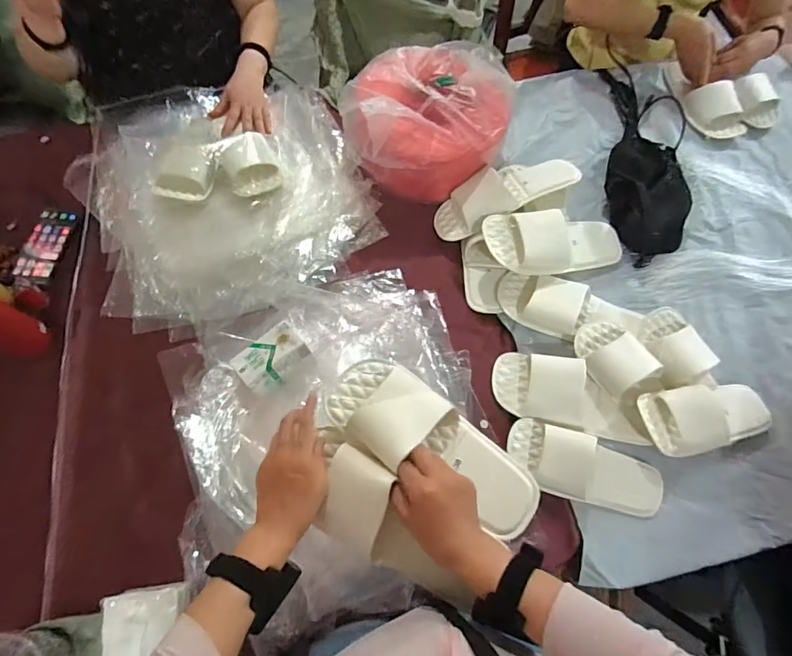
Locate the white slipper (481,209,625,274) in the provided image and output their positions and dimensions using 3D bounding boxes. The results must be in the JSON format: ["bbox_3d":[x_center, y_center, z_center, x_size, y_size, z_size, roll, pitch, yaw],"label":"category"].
[{"bbox_3d":[0.284,-0.153,0.766,0.266,0.058,0.117,0,69,-21],"label":"white slipper"}]

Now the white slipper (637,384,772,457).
[{"bbox_3d":[0.484,0.136,0.667,0.215,0.064,0.099,-7,68,-4],"label":"white slipper"}]

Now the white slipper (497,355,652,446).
[{"bbox_3d":[0.269,0.104,0.701,0.221,0.058,0.102,15,68,4],"label":"white slipper"}]

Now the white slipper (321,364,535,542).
[{"bbox_3d":[0.044,0.131,0.511,0.266,0.055,0.103,32,73,6],"label":"white slipper"}]

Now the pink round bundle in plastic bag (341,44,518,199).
[{"bbox_3d":[0.063,-0.389,0.801,0.267,0.131,0.299,32,71,11],"label":"pink round bundle in plastic bag"}]

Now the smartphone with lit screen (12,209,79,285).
[{"bbox_3d":[-0.636,-0.152,0.785,0.061,0.014,0.146,11,70,3],"label":"smartphone with lit screen"}]

